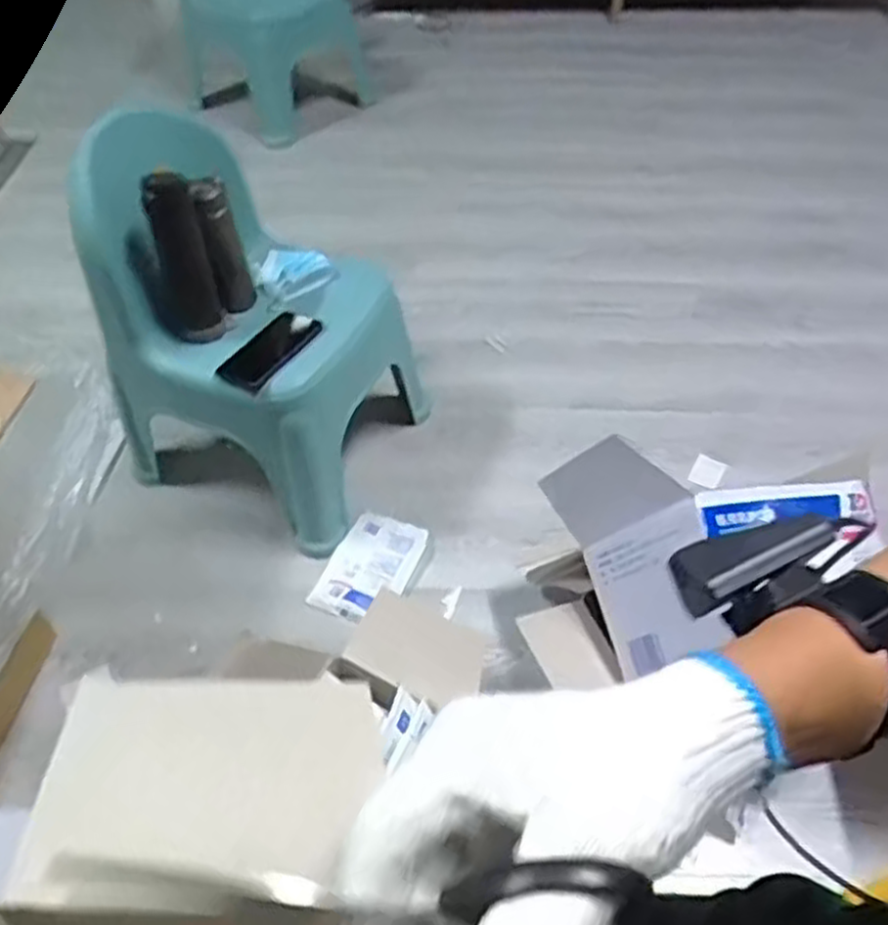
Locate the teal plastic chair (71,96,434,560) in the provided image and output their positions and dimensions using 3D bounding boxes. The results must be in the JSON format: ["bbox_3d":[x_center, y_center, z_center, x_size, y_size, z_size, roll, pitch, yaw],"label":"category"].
[{"bbox_3d":[-0.286,-0.211,1.222,0.374,0.569,0.362,21,53,17],"label":"teal plastic chair"}]

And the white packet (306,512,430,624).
[{"bbox_3d":[-0.119,0.168,1.260,0.129,0.030,0.188,20,53,17],"label":"white packet"}]

